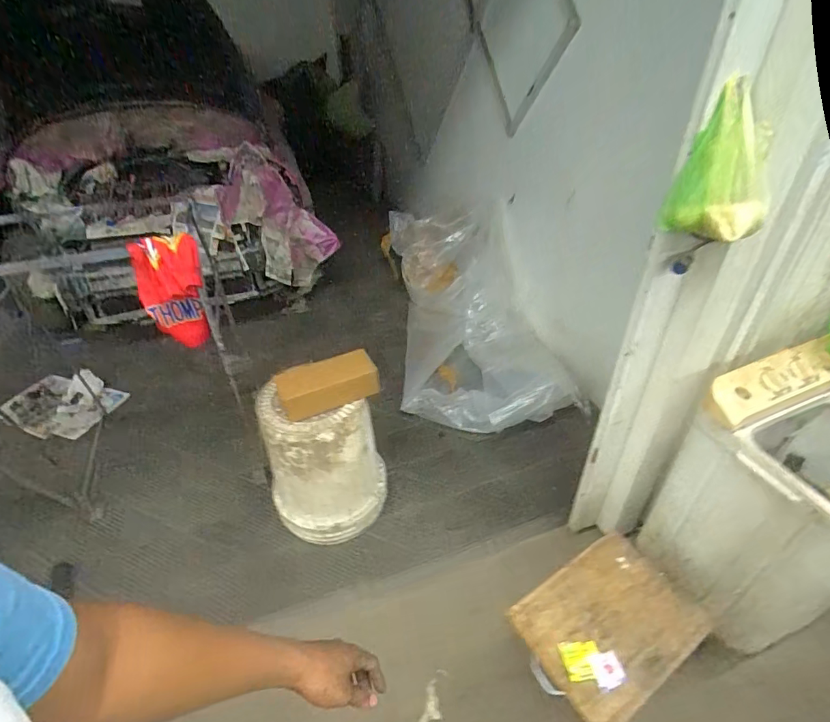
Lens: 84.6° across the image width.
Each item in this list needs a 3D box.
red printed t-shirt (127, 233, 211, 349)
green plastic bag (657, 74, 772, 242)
[{"bbox_3d":[-0.689,-0.188,1.315,0.182,0.348,0.100,-24,43,-25],"label":"red printed t-shirt"},{"bbox_3d":[0.531,-0.328,0.783,0.151,0.236,0.141,19,43,25],"label":"green plastic bag"}]

